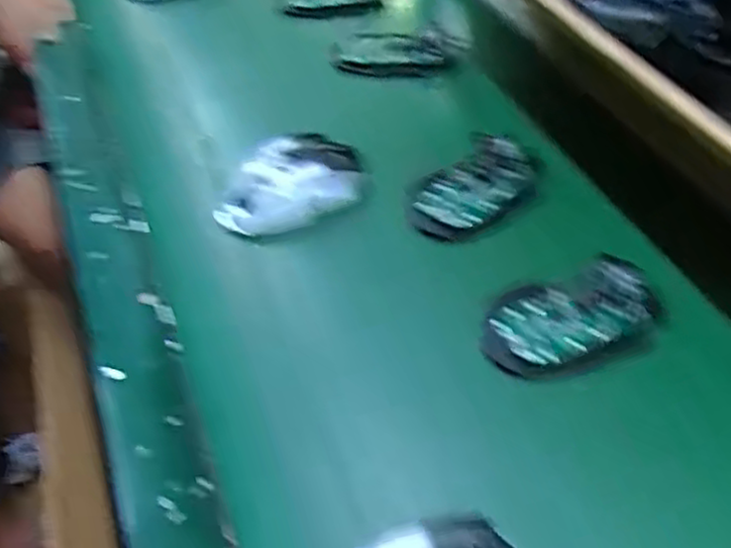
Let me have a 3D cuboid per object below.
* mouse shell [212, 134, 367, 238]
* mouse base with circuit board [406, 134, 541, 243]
[{"bbox_3d":[-0.060,-0.071,0.592,0.112,0.035,0.070,-18,47,-11],"label":"mouse shell"},{"bbox_3d":[0.082,-0.063,0.585,0.113,0.031,0.061,-34,52,-24],"label":"mouse base with circuit board"}]

